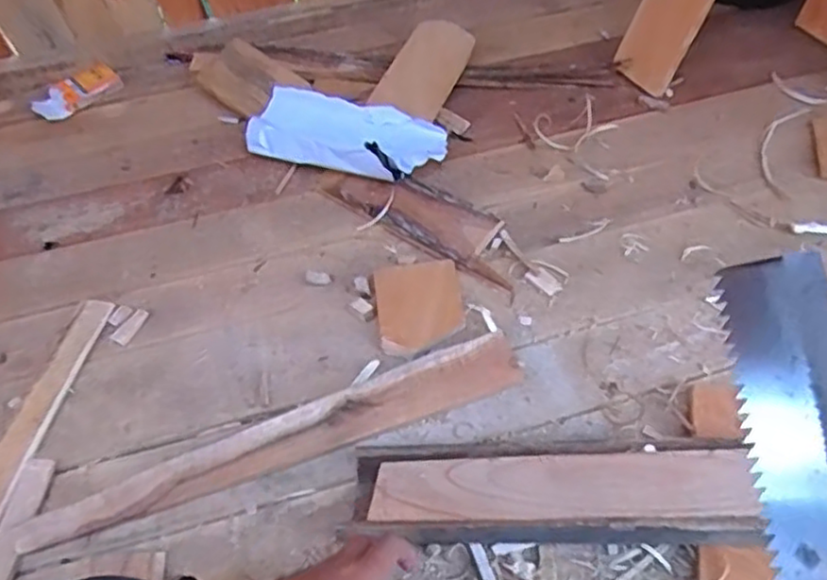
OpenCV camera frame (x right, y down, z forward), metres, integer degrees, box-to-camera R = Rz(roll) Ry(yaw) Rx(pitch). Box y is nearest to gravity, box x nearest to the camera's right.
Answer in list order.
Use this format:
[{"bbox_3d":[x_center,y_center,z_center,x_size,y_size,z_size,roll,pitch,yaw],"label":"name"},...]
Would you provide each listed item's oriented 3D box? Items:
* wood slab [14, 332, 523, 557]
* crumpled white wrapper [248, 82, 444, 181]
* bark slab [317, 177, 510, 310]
[{"bbox_3d":[-0.124,0.149,0.674,0.482,0.021,0.052,-20,53,-11],"label":"wood slab"},{"bbox_3d":[-0.088,-0.198,0.918,0.266,0.055,0.123,15,54,15],"label":"crumpled white wrapper"},{"bbox_3d":[0.015,-0.092,0.855,0.276,0.023,0.077,29,59,24],"label":"bark slab"}]

